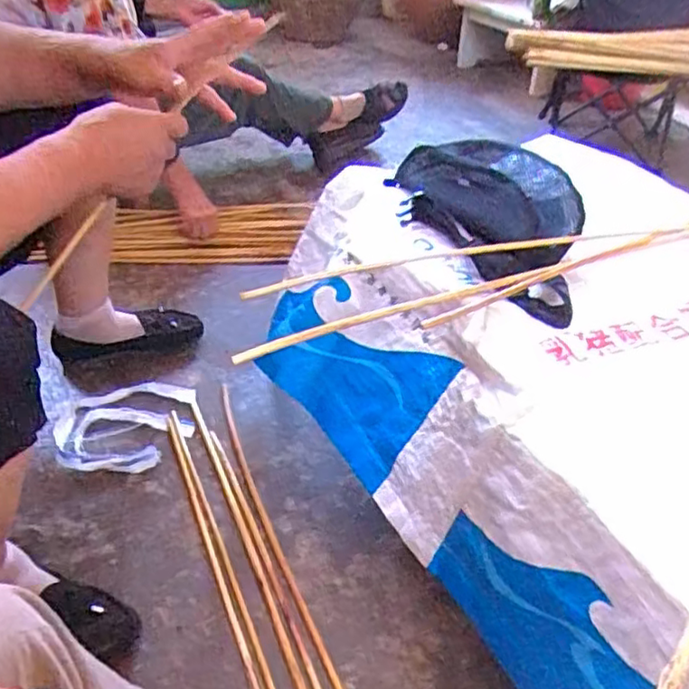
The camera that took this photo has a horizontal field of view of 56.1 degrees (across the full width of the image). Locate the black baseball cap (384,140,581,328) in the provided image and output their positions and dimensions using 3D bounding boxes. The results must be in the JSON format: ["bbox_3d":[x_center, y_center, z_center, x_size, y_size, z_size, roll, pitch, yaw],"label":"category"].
[{"bbox_3d":[0.193,-0.165,0.785,0.152,0.073,0.352,-19,44,-23],"label":"black baseball cap"}]

